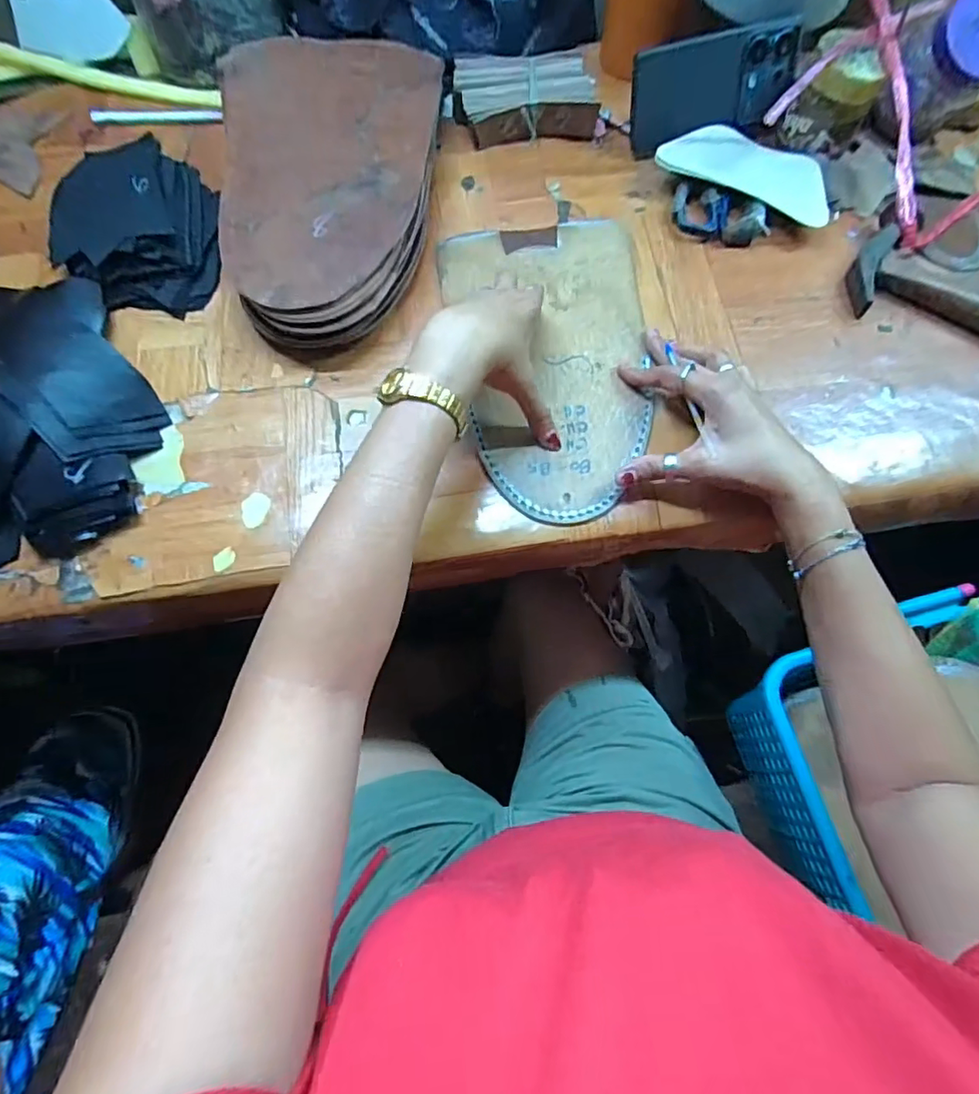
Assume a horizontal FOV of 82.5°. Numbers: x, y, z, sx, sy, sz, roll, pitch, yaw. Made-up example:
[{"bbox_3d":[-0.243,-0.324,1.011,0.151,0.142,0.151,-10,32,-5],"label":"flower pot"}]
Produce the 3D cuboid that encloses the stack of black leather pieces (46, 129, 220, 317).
[{"bbox_3d":[-0.310,-0.285,0.493,0.137,0.038,0.163,2,71,1],"label":"stack of black leather pieces"}]

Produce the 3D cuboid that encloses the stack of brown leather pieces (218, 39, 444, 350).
[{"bbox_3d":[-0.131,-0.317,0.494,0.193,0.051,0.321,-8,71,-2],"label":"stack of brown leather pieces"}]

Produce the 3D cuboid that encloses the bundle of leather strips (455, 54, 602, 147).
[{"bbox_3d":[0.034,-0.442,0.552,0.135,0.032,0.081,-7,71,-2],"label":"bundle of leather strips"}]

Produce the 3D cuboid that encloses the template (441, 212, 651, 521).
[{"bbox_3d":[0.053,-0.159,0.471,0.166,0.012,0.292,-6,70,0],"label":"template"}]

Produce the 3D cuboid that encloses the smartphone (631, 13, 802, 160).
[{"bbox_3d":[0.211,-0.437,0.528,0.155,0.079,0.011,-18,48,1],"label":"smartphone"}]

